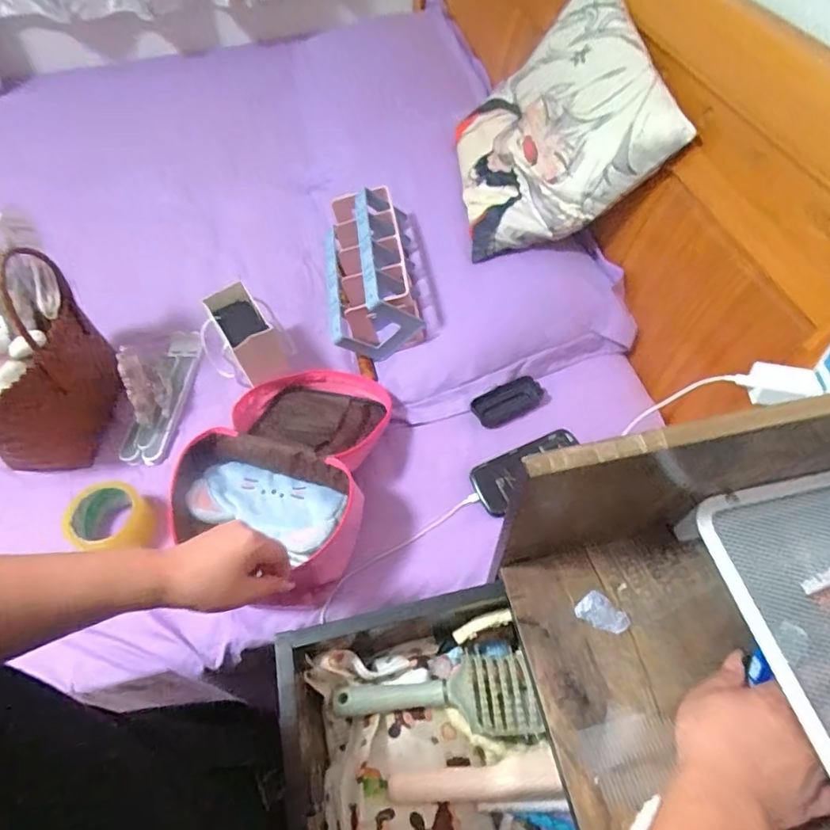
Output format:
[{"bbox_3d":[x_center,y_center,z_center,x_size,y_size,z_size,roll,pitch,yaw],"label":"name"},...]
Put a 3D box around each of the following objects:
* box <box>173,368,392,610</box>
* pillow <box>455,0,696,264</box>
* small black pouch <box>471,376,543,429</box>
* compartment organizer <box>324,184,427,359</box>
[{"bbox_3d":[-0.180,0.063,0.734,0.250,0.113,0.364,6,57,7],"label":"box"},{"bbox_3d":[0.205,-0.455,0.821,0.080,0.360,0.340,-5,75,-40],"label":"pillow"},{"bbox_3d":[0.146,-0.021,0.810,0.104,0.022,0.061,-21,58,-11],"label":"small black pouch"},{"bbox_3d":[-0.074,-0.240,0.875,0.154,0.143,0.244,-8,56,-3],"label":"compartment organizer"}]

